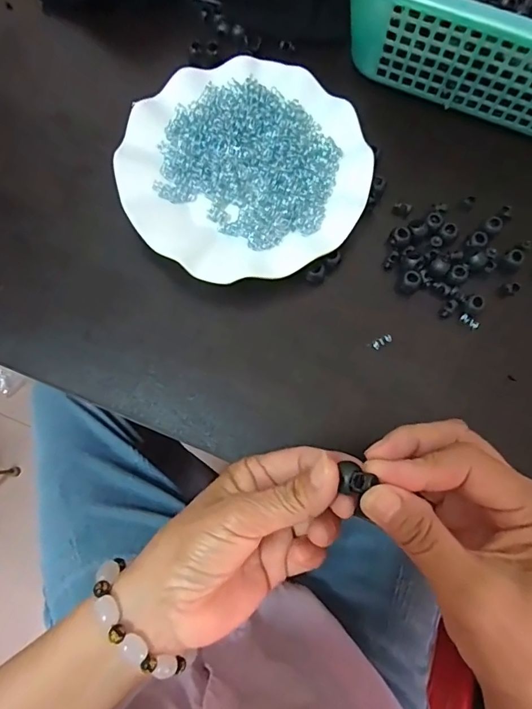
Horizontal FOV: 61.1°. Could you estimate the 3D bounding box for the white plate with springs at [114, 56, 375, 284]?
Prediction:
[{"bbox_3d":[-0.016,-0.139,0.342,0.179,0.018,0.174,0,75,-2],"label":"white plate with springs"}]

